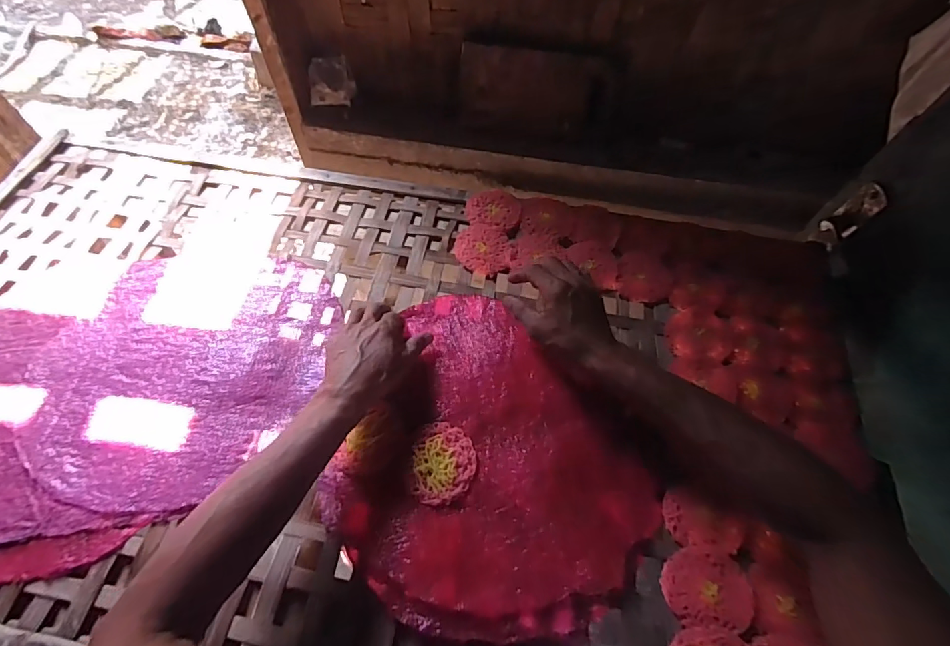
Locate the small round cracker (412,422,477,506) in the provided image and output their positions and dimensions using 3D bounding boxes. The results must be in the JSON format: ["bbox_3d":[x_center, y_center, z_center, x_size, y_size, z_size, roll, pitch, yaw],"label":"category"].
[{"bbox_3d":[-0.032,0.146,0.488,0.063,0.010,0.079,-3,60,-3],"label":"small round cracker"}]

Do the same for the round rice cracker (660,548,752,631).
[{"bbox_3d":[0.225,0.255,0.450,0.081,0.004,0.065,8,59,3],"label":"round rice cracker"}]

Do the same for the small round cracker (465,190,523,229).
[{"bbox_3d":[0.027,-0.169,0.682,0.079,0.011,0.059,6,59,2],"label":"small round cracker"}]

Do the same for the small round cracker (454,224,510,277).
[{"bbox_3d":[0.011,-0.103,0.648,0.075,0.014,0.080,1,59,-1],"label":"small round cracker"}]

